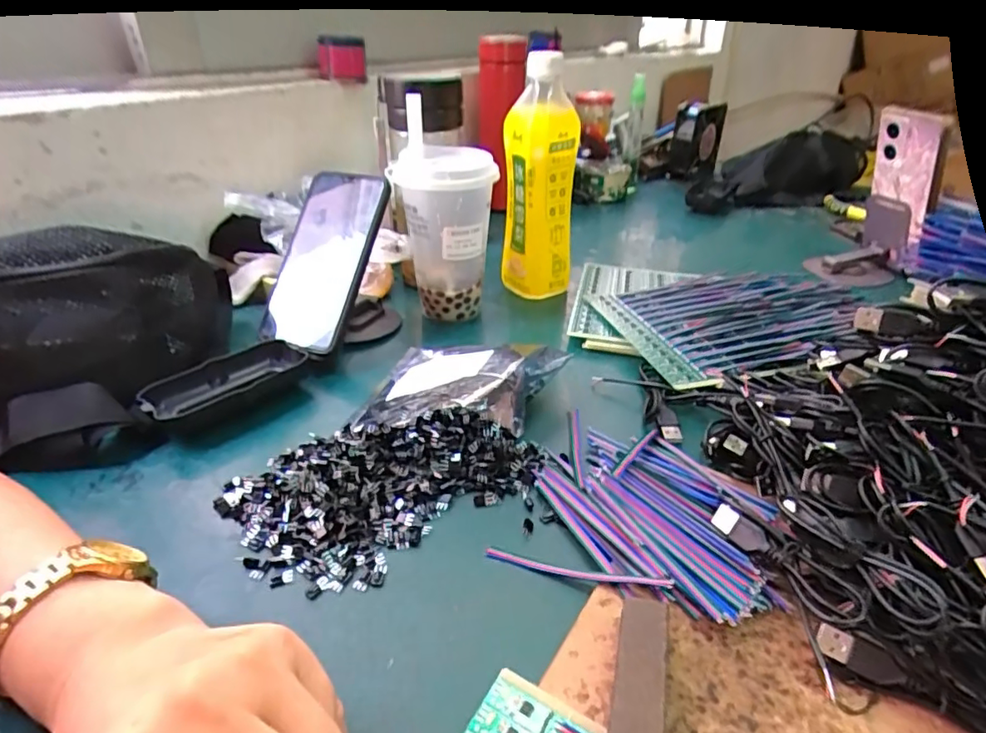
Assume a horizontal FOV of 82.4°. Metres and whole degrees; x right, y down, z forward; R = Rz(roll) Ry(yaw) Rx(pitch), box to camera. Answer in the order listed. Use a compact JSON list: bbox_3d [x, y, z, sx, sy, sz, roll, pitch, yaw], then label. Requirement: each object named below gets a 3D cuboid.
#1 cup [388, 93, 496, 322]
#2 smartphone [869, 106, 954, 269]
[{"bbox_3d":[-0.042,-0.127,0.500,0.081,0.179,0.080,-5,33,-7],"label":"cup"},{"bbox_3d":[0.423,-0.188,0.590,0.015,0.158,0.074,-25,38,-5],"label":"smartphone"}]

